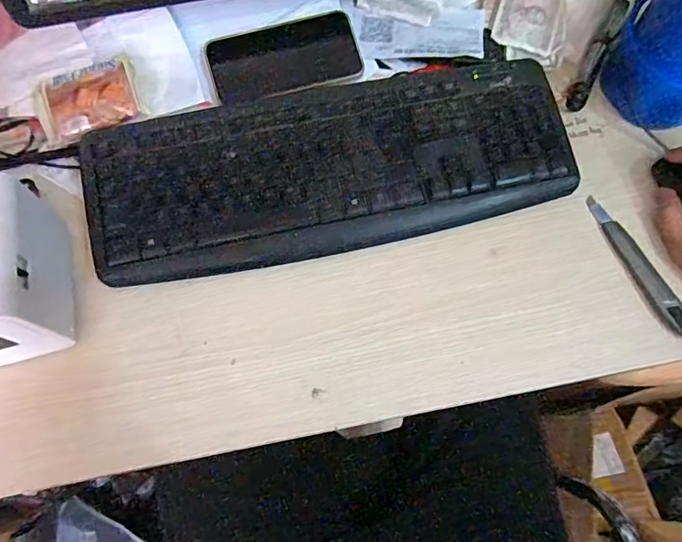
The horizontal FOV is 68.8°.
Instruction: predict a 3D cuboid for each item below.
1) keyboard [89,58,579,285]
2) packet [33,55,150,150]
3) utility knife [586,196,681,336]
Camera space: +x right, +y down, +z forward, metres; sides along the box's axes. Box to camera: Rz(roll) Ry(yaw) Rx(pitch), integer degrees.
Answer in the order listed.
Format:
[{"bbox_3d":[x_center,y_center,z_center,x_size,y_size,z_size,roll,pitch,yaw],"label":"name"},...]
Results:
[{"bbox_3d":[-0.006,-0.098,0.469,0.440,0.034,0.153,-11,71,-5],"label":"keyboard"},{"bbox_3d":[-0.237,-0.158,0.468,0.098,0.016,0.071,-23,73,-9],"label":"packet"},{"bbox_3d":[0.273,-0.006,0.457,0.025,0.009,0.148,-22,73,-9],"label":"utility knife"}]

